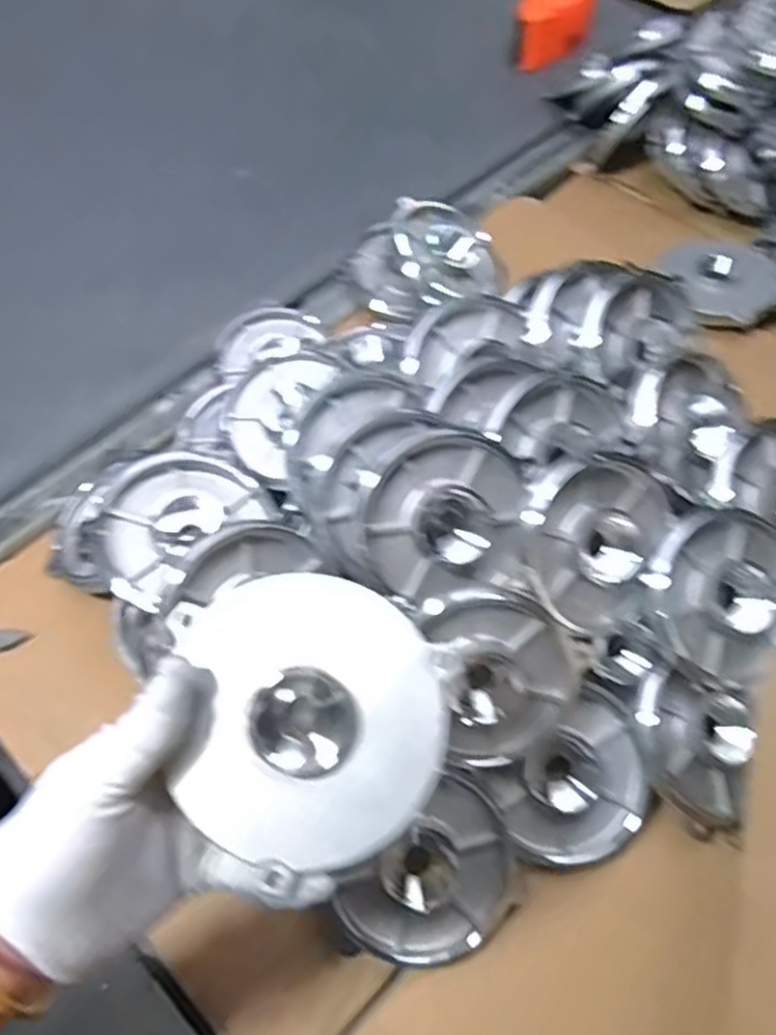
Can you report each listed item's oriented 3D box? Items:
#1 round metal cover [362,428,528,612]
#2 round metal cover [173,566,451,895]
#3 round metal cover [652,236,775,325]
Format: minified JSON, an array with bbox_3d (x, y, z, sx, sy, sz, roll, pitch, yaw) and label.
[{"bbox_3d":[0.034,0.001,0.459,0.099,0.011,0.092,-18,91,-5],"label":"round metal cover"},{"bbox_3d":[-0.028,0.084,0.305,0.104,0.018,0.122,-4,81,-1],"label":"round metal cover"},{"bbox_3d":[0.314,-0.222,0.721,0.097,0.019,0.100,0,58,0],"label":"round metal cover"}]

